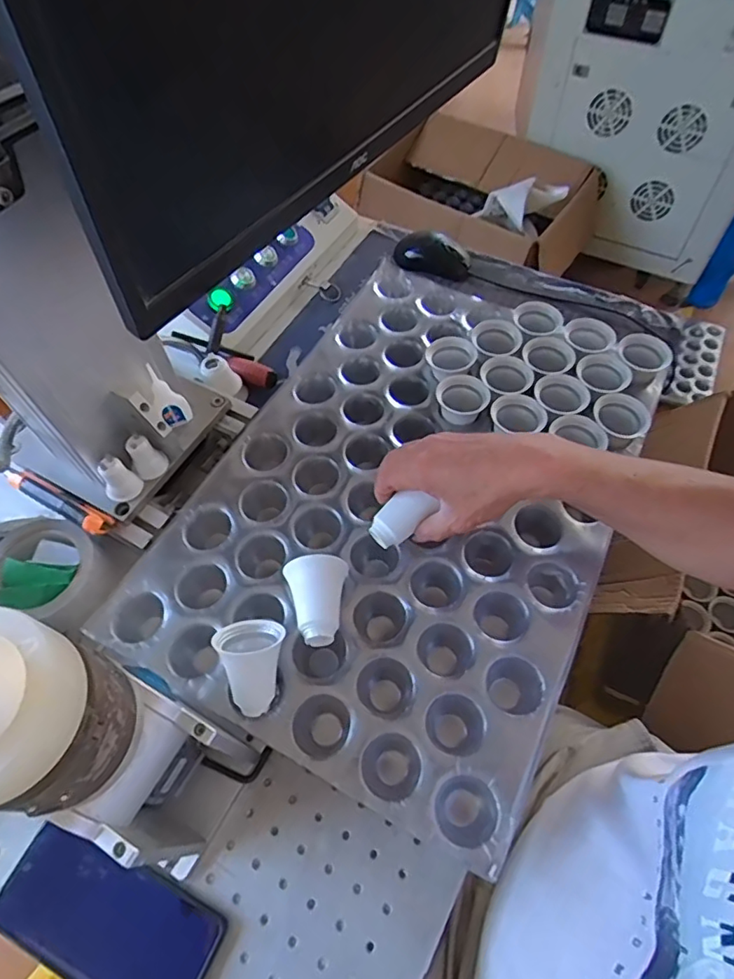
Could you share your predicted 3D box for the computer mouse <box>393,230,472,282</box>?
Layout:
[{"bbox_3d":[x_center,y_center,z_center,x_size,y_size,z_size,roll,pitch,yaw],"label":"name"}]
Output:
[{"bbox_3d":[0.090,-0.325,0.758,0.111,0.031,0.058,30,64,18],"label":"computer mouse"}]

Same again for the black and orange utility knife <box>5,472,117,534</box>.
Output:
[{"bbox_3d":[-0.289,0.007,0.511,0.121,0.021,0.024,25,62,15],"label":"black and orange utility knife"}]

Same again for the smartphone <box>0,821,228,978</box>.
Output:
[{"bbox_3d":[-0.188,0.309,0.397,0.160,0.016,0.075,22,62,14],"label":"smartphone"}]

